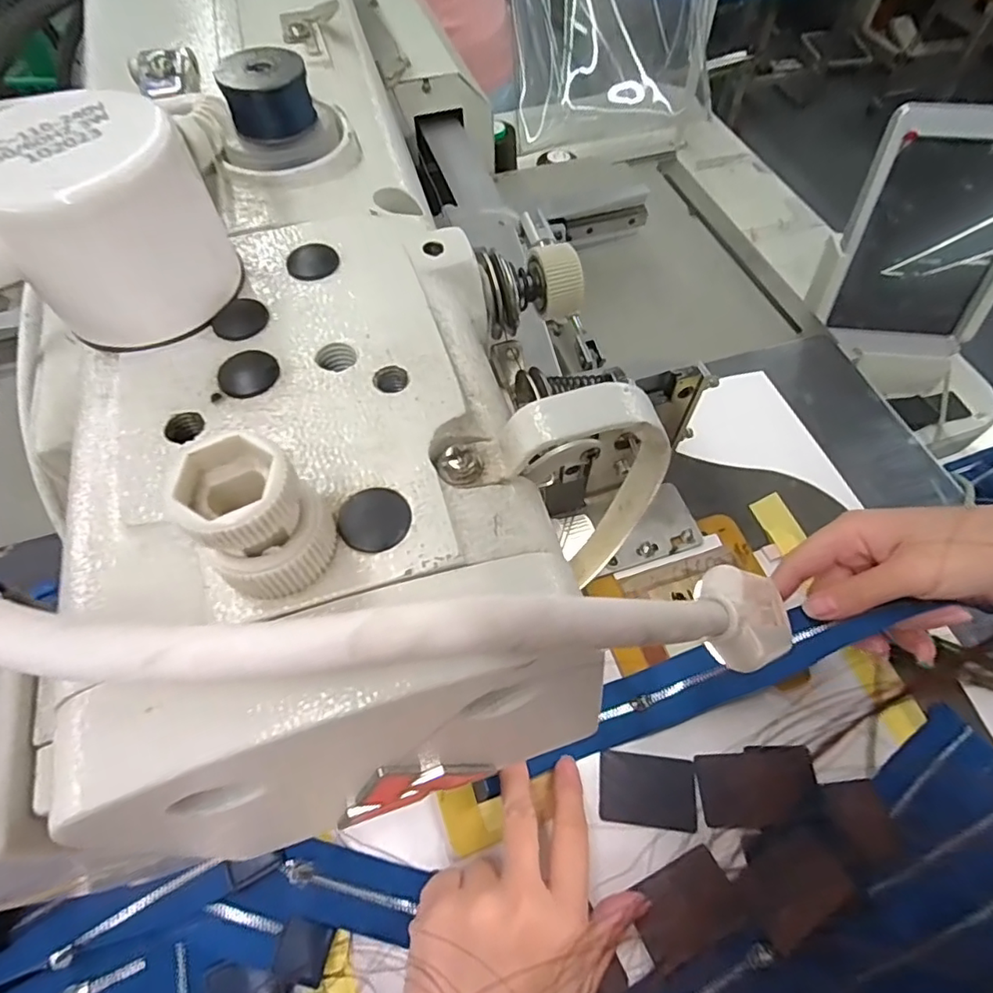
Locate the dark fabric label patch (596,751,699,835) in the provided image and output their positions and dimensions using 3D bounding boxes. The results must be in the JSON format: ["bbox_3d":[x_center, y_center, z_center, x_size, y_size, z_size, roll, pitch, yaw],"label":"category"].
[{"bbox_3d":[0.083,0.160,0.305,0.052,0.004,0.034,6,60,4],"label":"dark fabric label patch"}]

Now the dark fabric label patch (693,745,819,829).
[{"bbox_3d":[0.143,0.158,0.305,0.063,0.005,0.037,-4,60,-2],"label":"dark fabric label patch"}]

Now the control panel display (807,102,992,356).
[{"bbox_3d":[0.397,-0.234,0.514,0.154,0.204,0.029,5,37,5],"label":"control panel display"}]

